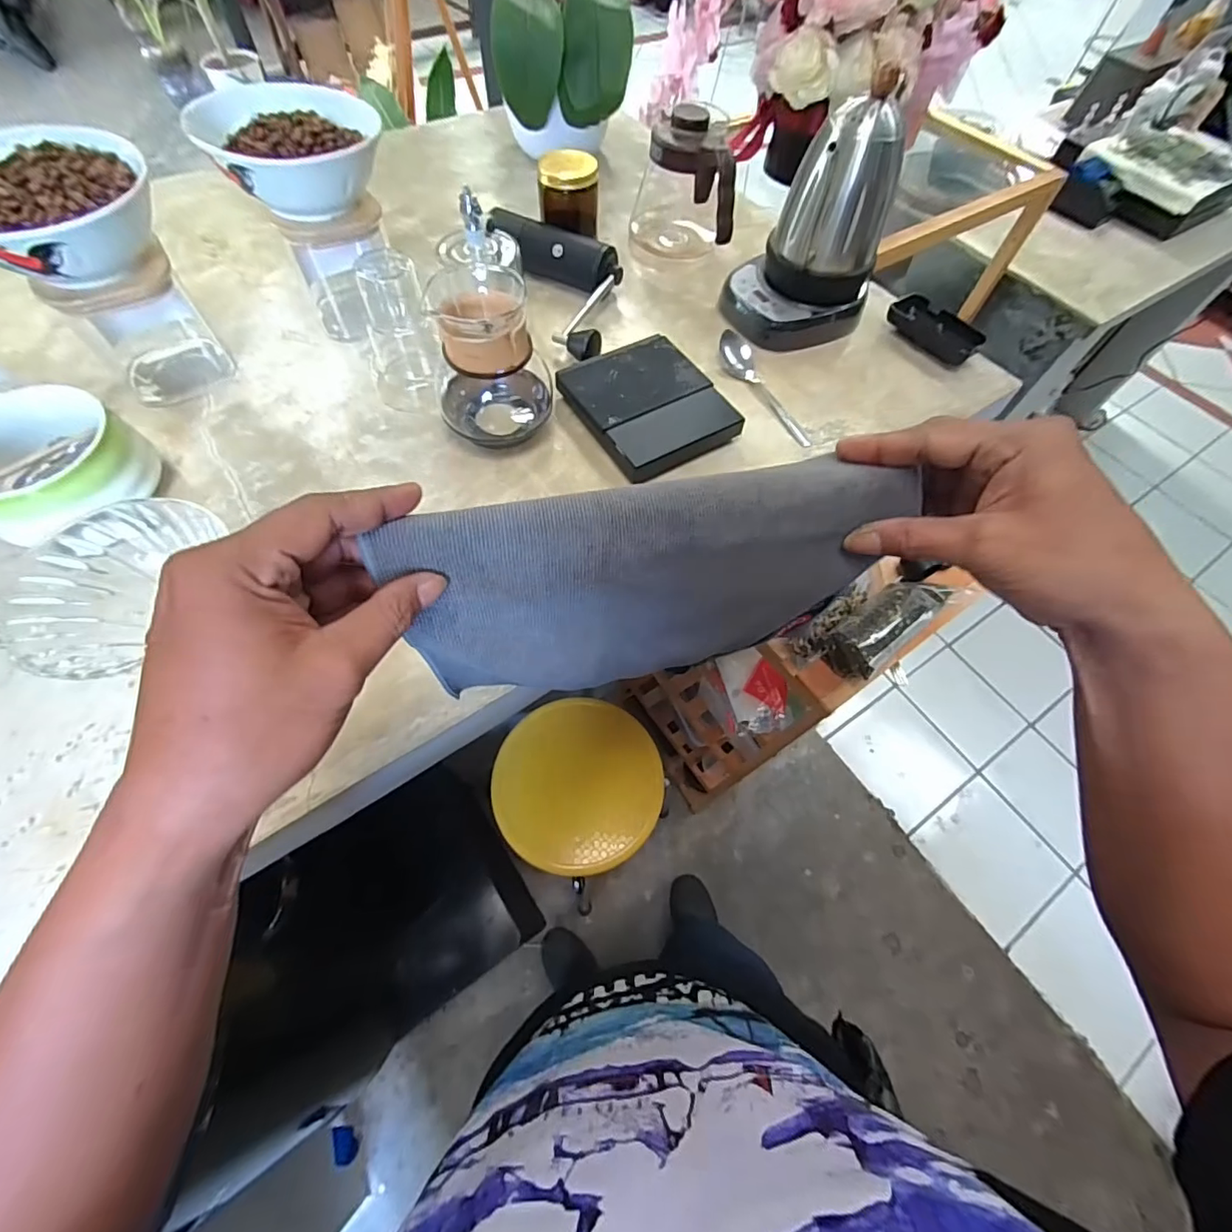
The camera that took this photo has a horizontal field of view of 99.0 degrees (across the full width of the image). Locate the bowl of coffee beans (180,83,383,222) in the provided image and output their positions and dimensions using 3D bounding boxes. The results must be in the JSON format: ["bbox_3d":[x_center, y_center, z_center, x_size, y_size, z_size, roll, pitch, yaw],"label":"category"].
[{"bbox_3d":[-0.291,-0.425,0.483,0.148,0.059,0.131,-24,66,-14],"label":"bowl of coffee beans"}]

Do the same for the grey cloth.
[{"bbox_3d":[0.020,-0.011,0.314,0.266,0.142,0.026,-8,50,-12],"label":"grey cloth"}]

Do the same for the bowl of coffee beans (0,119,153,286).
[{"bbox_3d":[-0.444,-0.325,0.417,0.130,0.068,0.152,39,67,16],"label":"bowl of coffee beans"}]

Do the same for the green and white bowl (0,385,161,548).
[{"bbox_3d":[-0.464,-0.119,0.437,0.128,0.076,0.121,1,62,-2],"label":"green and white bowl"}]

